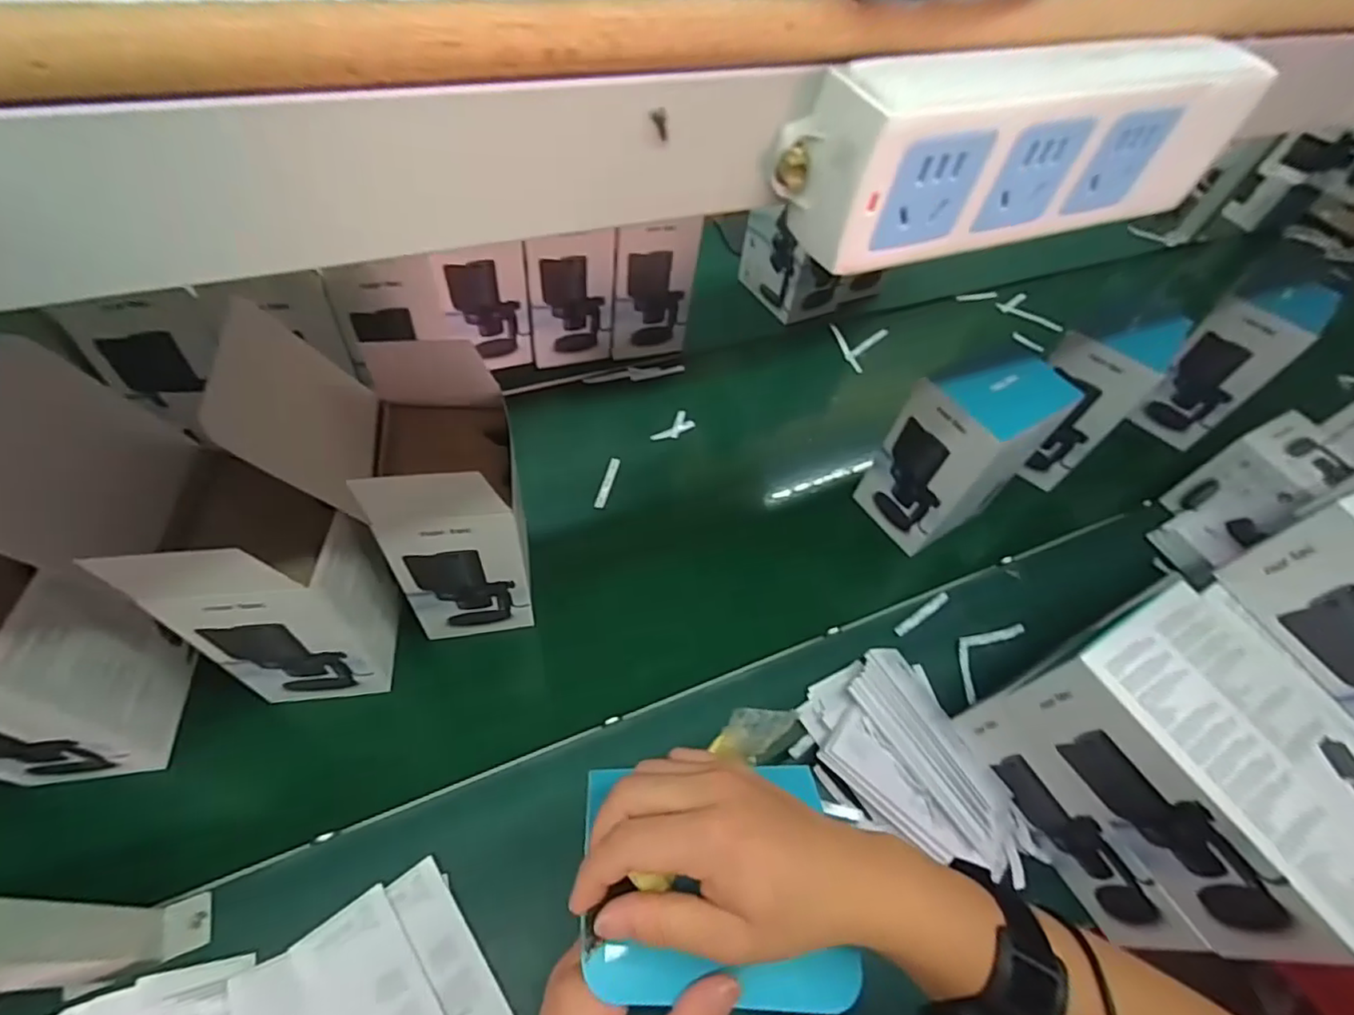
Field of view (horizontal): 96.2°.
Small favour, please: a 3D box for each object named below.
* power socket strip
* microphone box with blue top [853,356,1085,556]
[{"bbox_3d":[0.116,-0.121,0.203,0.174,0.055,0.027,-17,58,-16],"label":"power socket strip"},{"bbox_3d":[0.351,-0.068,0.764,0.155,0.222,0.113,-27,61,-21],"label":"microphone box with blue top"}]

